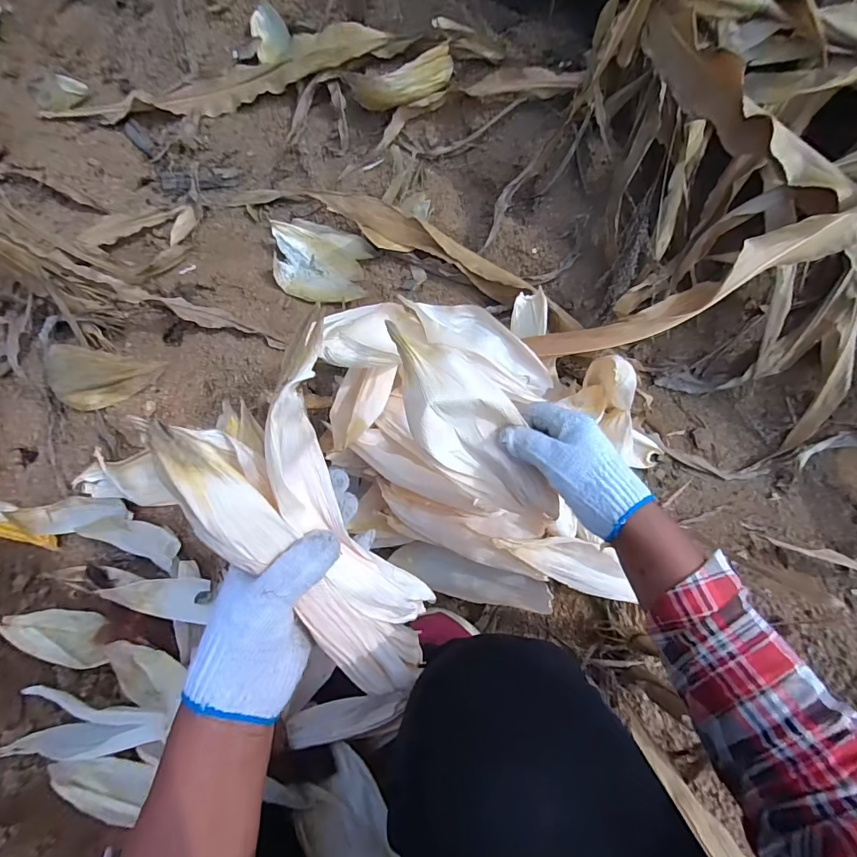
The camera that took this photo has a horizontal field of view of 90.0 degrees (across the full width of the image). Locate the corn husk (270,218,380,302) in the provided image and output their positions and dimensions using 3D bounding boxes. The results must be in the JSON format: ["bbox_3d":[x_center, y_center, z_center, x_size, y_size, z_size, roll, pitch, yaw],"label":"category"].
[{"bbox_3d":[-0.194,-0.313,0.784,0.195,0.043,0.163,17,75,7],"label":"corn husk"}]

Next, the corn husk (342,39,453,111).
[{"bbox_3d":[-0.040,-0.610,0.759,0.202,0.083,0.056,-25,74,-5],"label":"corn husk"}]

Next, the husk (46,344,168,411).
[{"bbox_3d":[-0.499,-0.078,0.644,0.167,0.073,0.072,-6,73,1],"label":"husk"}]

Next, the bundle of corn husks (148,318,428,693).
[{"bbox_3d":[-0.065,0.071,0.277,0.103,0.045,0.242,-27,114,-7],"label":"bundle of corn husks"}]

